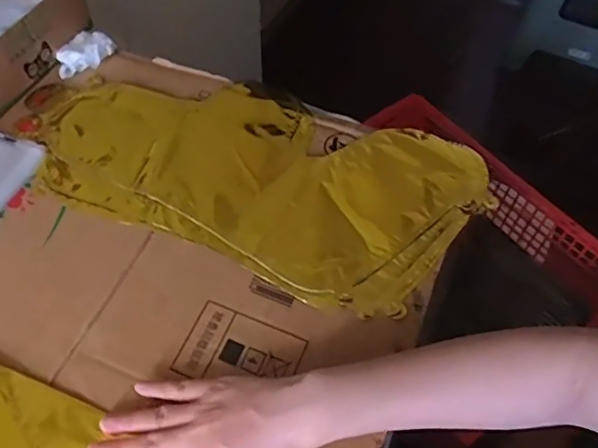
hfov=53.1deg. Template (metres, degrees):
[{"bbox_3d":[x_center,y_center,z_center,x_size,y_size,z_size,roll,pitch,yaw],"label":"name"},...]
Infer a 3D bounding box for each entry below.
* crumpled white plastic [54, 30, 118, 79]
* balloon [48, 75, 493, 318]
[{"bbox_3d":[-0.234,-0.185,0.647,0.043,0.018,0.063,27,59,14],"label":"crumpled white plastic"},{"bbox_3d":[-0.040,-0.061,0.569,0.409,0.011,0.213,21,58,10],"label":"balloon"}]

